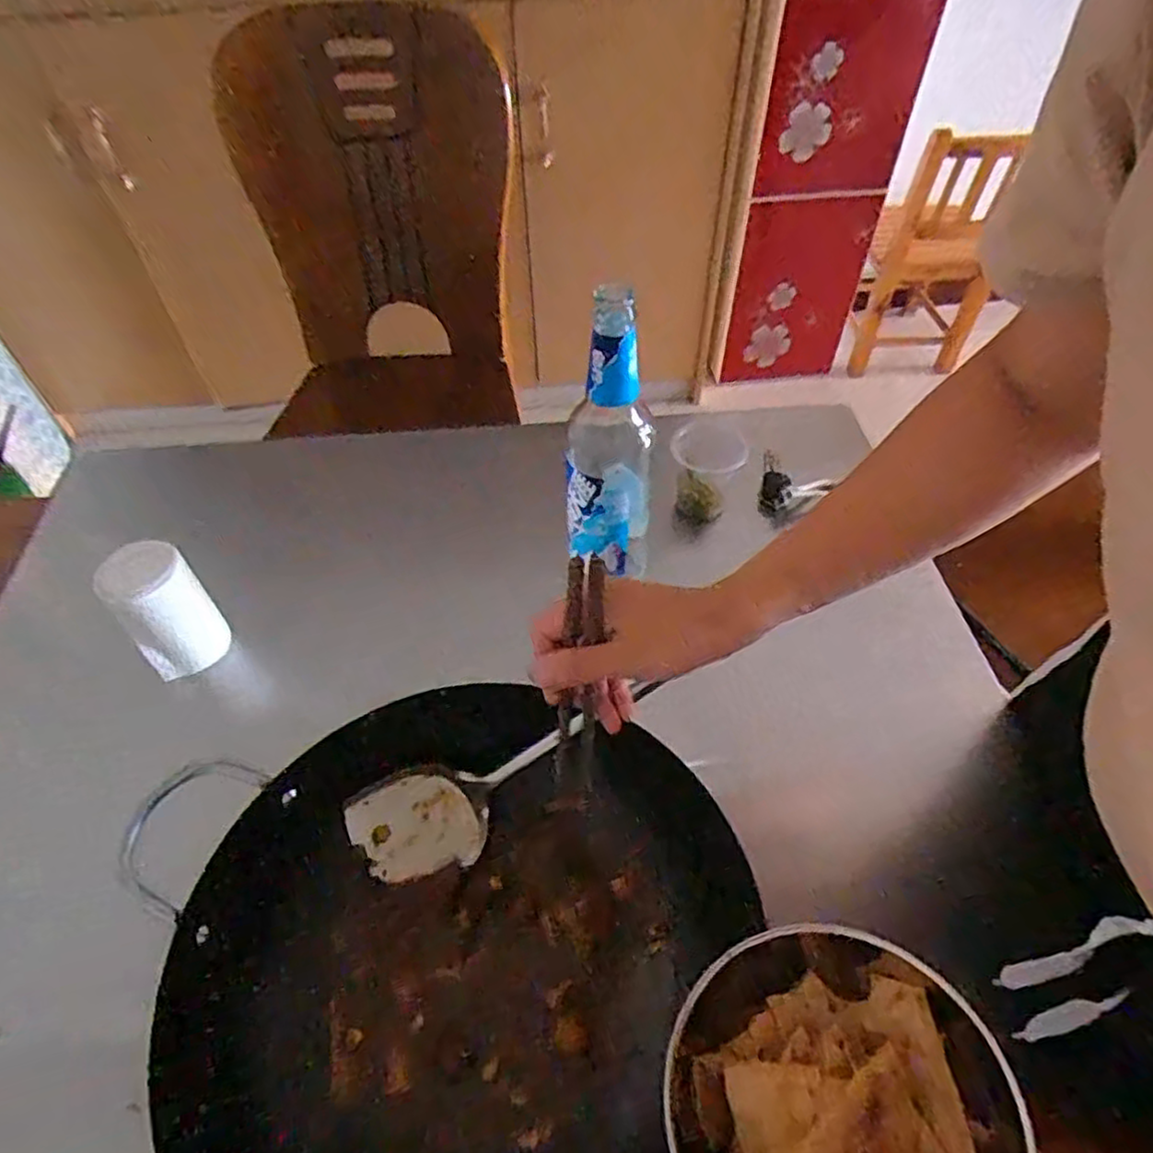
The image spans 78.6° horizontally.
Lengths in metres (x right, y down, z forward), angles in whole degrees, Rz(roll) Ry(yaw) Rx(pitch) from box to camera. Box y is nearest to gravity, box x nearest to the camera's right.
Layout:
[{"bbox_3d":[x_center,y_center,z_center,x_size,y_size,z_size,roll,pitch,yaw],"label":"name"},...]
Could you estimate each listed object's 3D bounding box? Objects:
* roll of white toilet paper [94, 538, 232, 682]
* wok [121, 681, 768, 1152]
[{"bbox_3d":[-0.321,0.027,0.552,0.061,0.100,0.054,-36,59,-24],"label":"roll of white toilet paper"},{"bbox_3d":[-0.057,0.244,0.440,0.346,0.096,0.339,-1,52,1],"label":"wok"}]

